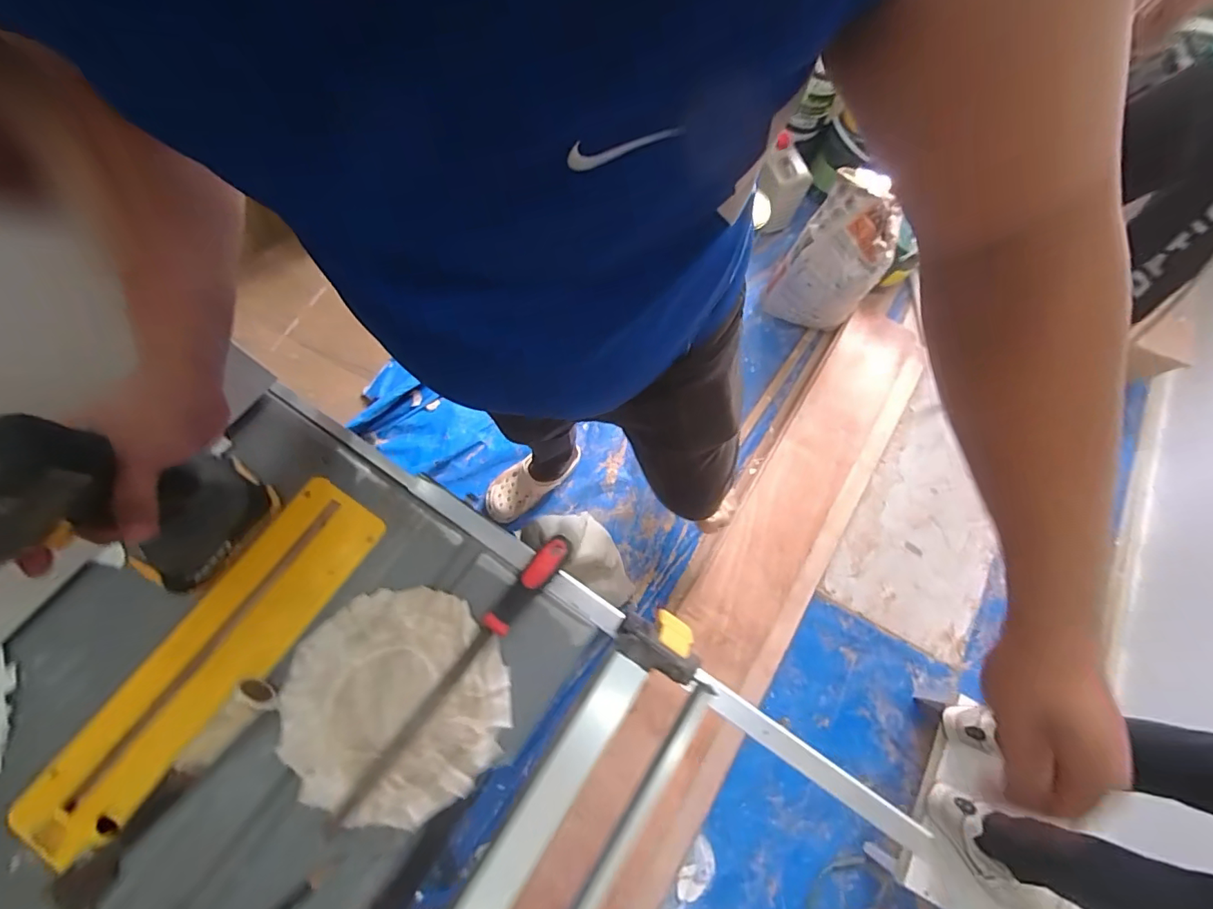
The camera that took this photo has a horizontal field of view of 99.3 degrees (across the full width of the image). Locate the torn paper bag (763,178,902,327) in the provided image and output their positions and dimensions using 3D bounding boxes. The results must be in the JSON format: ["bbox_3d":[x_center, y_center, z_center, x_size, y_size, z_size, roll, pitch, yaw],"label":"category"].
[{"bbox_3d":[0.643,-0.537,1.475,0.246,0.373,0.176,31,74,5],"label":"torn paper bag"}]

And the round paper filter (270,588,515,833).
[{"bbox_3d":[-0.190,0.221,0.460,0.187,0.014,0.188,1,72,-2],"label":"round paper filter"}]

